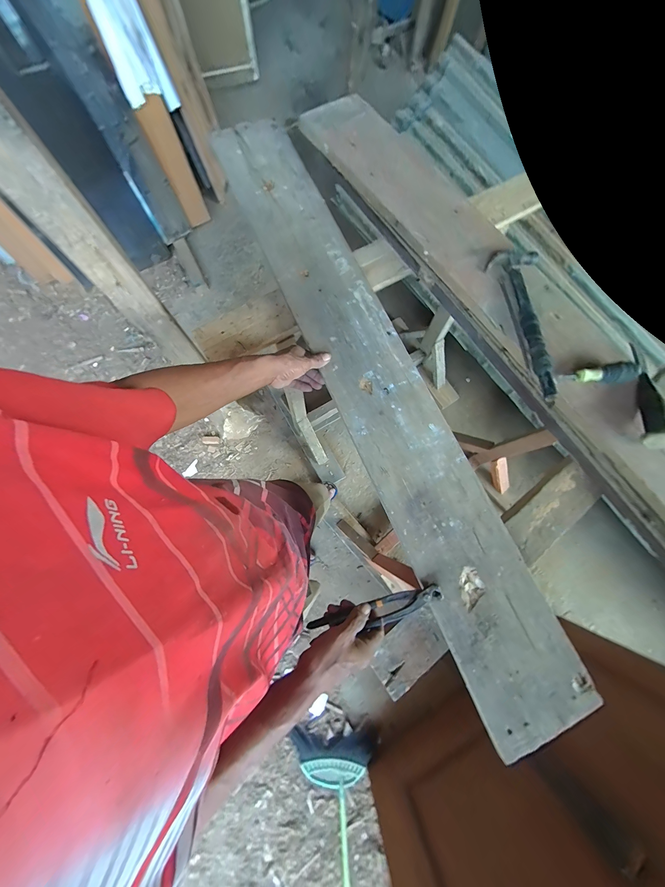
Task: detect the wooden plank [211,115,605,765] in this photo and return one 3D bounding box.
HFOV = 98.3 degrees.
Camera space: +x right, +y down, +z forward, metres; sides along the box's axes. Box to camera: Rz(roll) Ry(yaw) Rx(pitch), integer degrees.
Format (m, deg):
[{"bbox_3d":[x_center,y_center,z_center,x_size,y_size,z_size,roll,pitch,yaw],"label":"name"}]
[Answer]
[{"bbox_3d":[0.063,-0.170,0.588,0.181,0.016,1.355,-23,77,-8],"label":"wooden plank"}]

